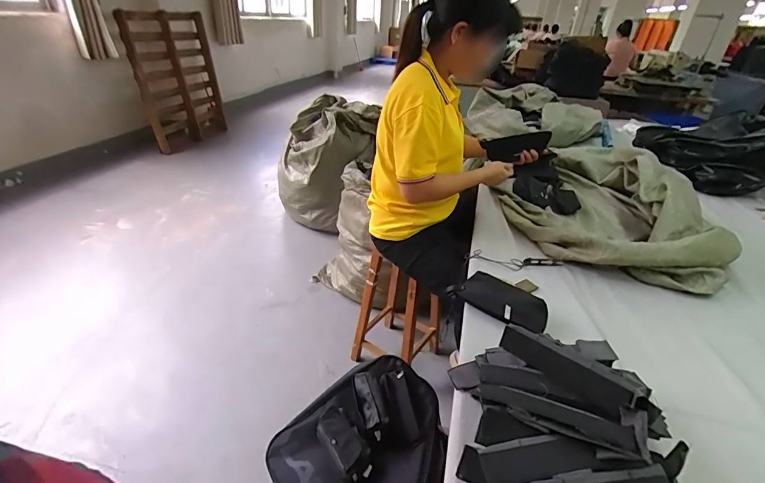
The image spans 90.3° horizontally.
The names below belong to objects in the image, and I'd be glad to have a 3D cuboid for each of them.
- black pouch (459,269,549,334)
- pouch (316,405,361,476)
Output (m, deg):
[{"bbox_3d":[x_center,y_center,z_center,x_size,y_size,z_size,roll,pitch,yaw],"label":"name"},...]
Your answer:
[{"bbox_3d":[0.253,0.124,0.794,0.172,0.025,0.083,29,65,35],"label":"black pouch"},{"bbox_3d":[-0.099,0.457,0.887,0.074,0.032,0.146,-18,38,-33],"label":"pouch"}]

